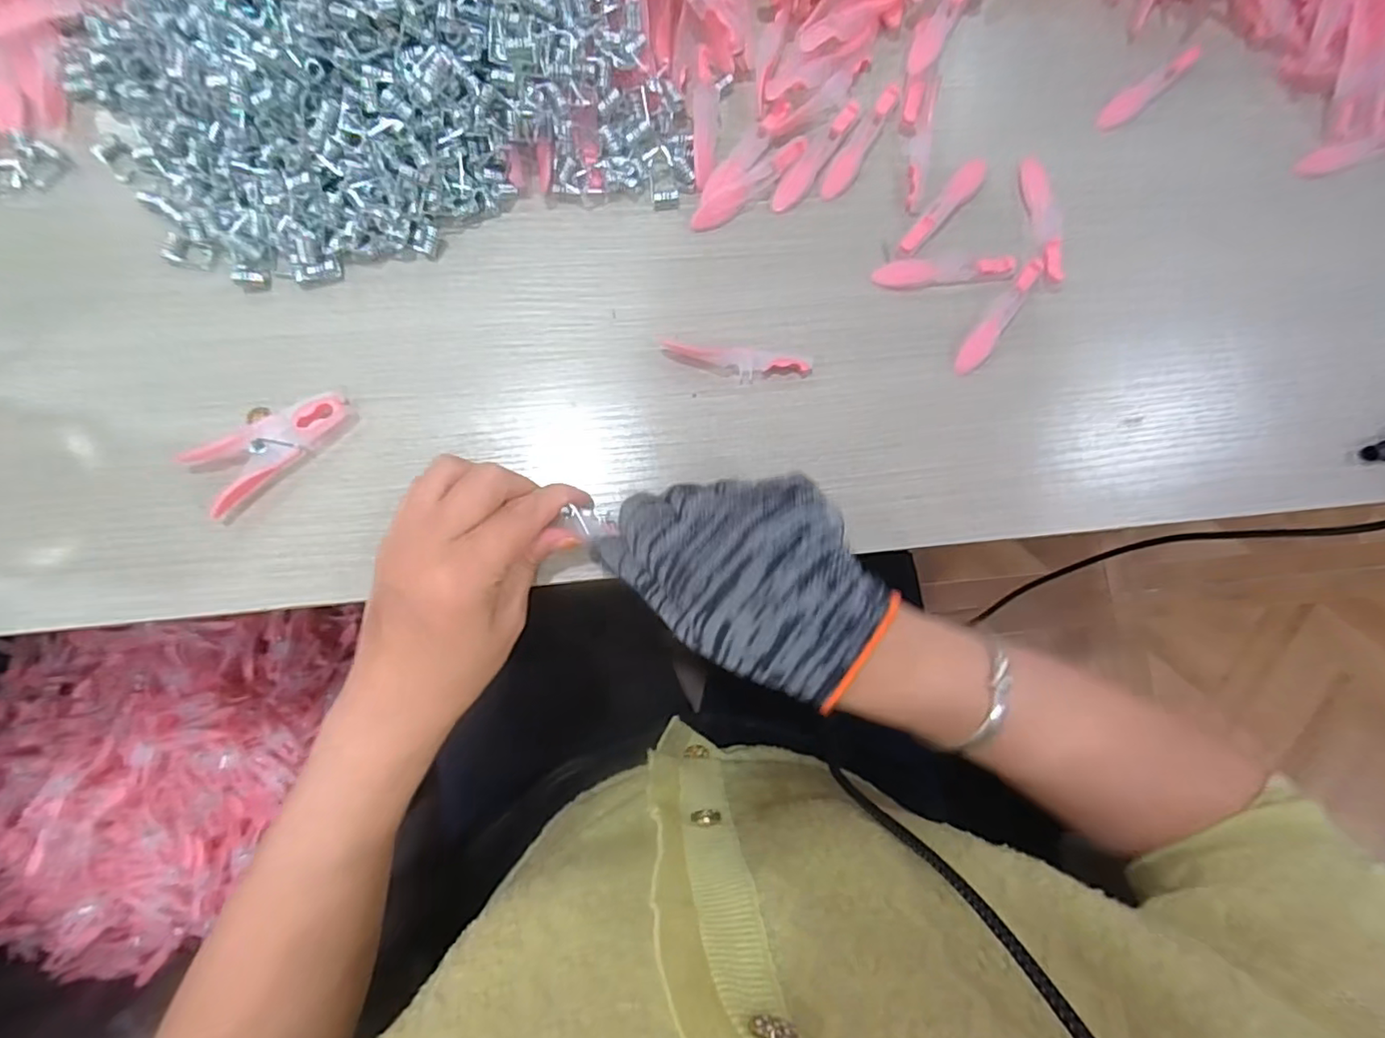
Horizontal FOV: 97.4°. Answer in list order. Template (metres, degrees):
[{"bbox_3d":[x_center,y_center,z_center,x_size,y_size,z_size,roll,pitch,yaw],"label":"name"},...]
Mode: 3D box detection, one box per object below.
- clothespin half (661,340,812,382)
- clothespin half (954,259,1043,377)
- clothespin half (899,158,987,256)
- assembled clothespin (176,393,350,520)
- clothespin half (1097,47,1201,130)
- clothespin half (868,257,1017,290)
[{"bbox_3d":[0.023,-0.082,0.320,0.079,0.009,0.017,9,86,-5],"label":"clothespin half"},{"bbox_3d":[0.170,-0.110,0.332,0.015,0.008,0.076,39,84,-2],"label":"clothespin half"},{"bbox_3d":[0.140,-0.176,0.339,0.014,0.005,0.073,42,84,-2],"label":"clothespin half"},{"bbox_3d":[-0.204,-0.035,0.298,0.076,0.015,0.031,-33,90,-7],"label":"assembled clothespin"},{"bbox_3d":[0.260,-0.248,0.347,0.069,0.010,0.015,-42,91,-7],"label":"clothespin half"},{"bbox_3d":[0.138,-0.136,0.333,0.076,0.007,0.016,-4,87,-6],"label":"clothespin half"}]

